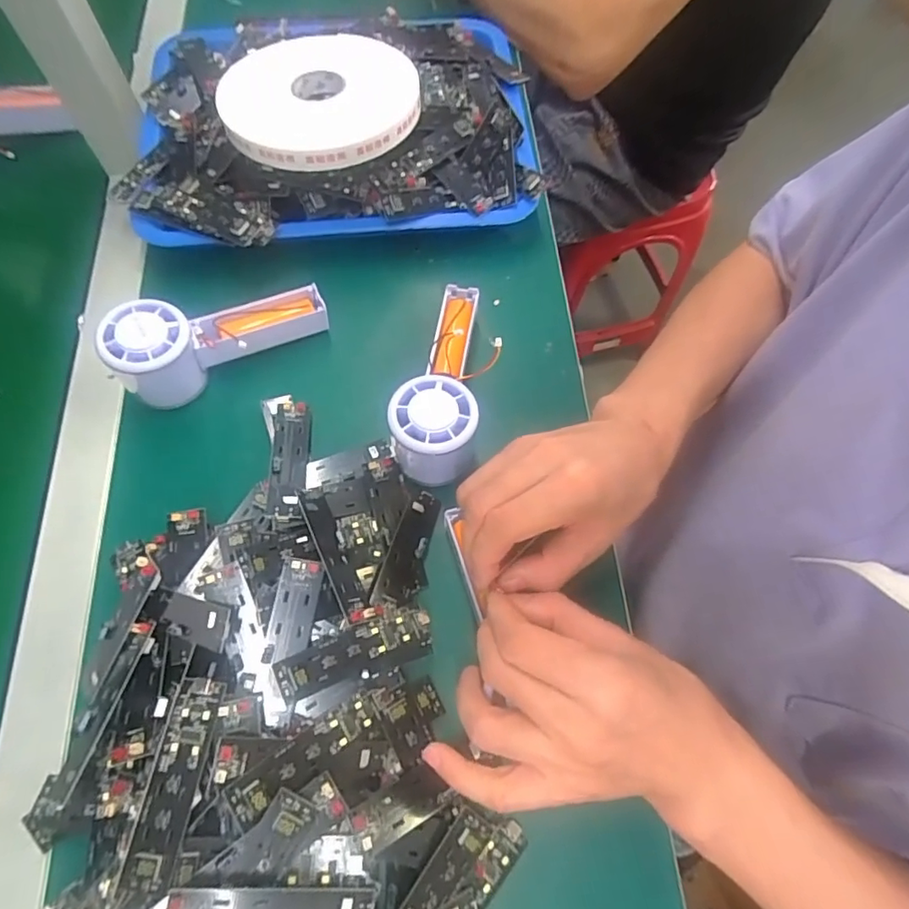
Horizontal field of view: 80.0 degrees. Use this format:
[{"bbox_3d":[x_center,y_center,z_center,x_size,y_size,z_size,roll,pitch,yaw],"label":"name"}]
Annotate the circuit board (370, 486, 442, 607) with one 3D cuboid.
[{"bbox_3d":[-0.031,0.060,0.360,0.026,0.008,0.079,21,62,-10],"label":"circuit board"}]

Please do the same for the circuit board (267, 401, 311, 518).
[{"bbox_3d":[-0.113,0.001,0.373,0.024,0.005,0.091,5,56,-17],"label":"circuit board"}]

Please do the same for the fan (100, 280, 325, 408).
[{"bbox_3d":[-0.169,-0.090,0.394,0.145,0.060,0.058,-33,73,-15],"label":"fan"}]

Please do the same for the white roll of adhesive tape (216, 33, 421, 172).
[{"bbox_3d":[-0.102,-0.272,0.415,0.146,0.014,0.135,1,68,-2],"label":"white roll of adhesive tape"}]

